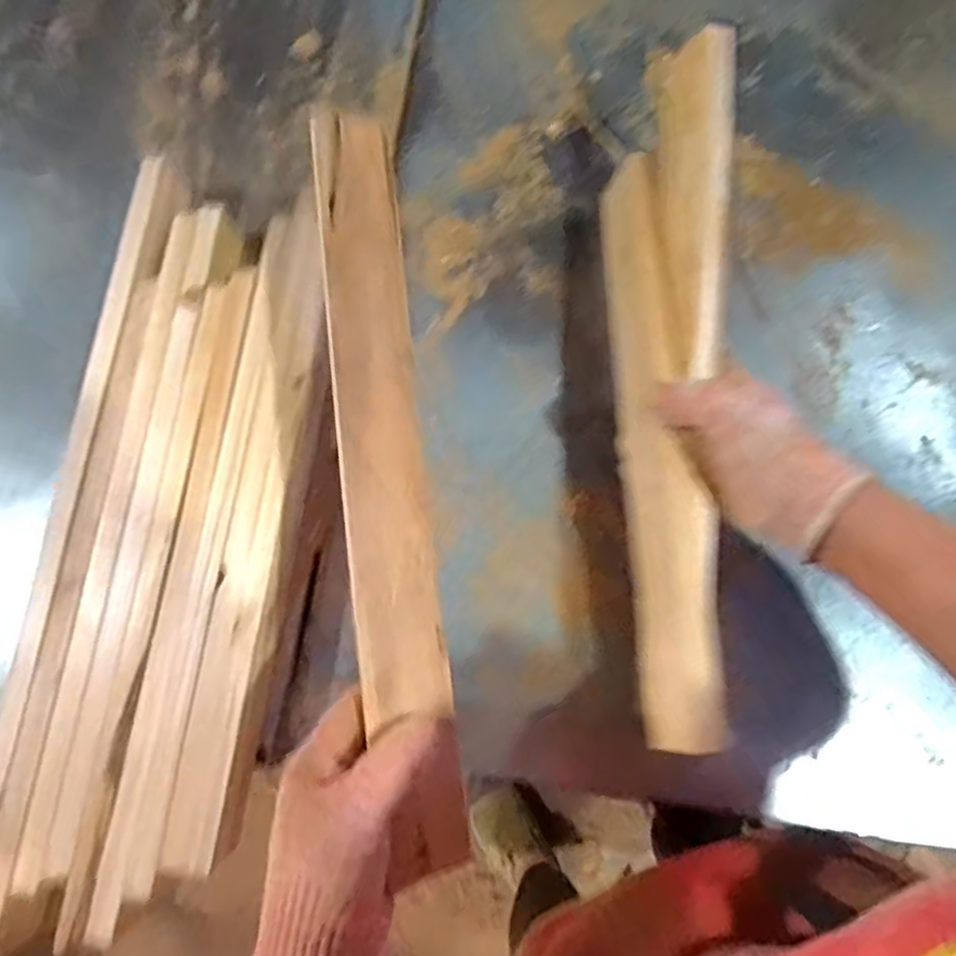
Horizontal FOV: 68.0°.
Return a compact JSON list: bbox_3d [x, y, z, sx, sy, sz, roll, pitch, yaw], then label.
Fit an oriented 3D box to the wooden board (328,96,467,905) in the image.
[{"bbox_3d":[-0.055,-0.011,0.420,0.047,0.016,0.451,-7,78,-2],"label":"wooden board"}]

